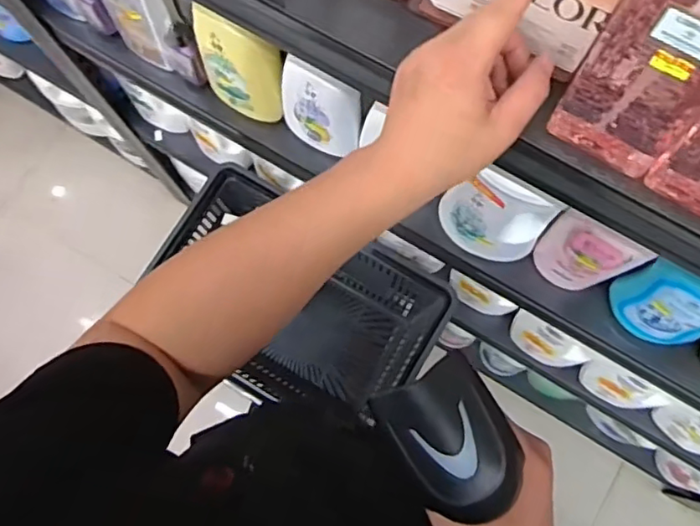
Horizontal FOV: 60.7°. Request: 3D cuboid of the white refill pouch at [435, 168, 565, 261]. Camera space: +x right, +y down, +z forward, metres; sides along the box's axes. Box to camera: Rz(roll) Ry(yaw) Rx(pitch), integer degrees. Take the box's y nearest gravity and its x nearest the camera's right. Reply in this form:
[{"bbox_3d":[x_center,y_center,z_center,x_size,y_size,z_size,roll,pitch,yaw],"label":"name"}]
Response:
[{"bbox_3d":[0.166,-0.056,0.674,0.125,0.168,0.061,17,78,5],"label":"white refill pouch"}]

